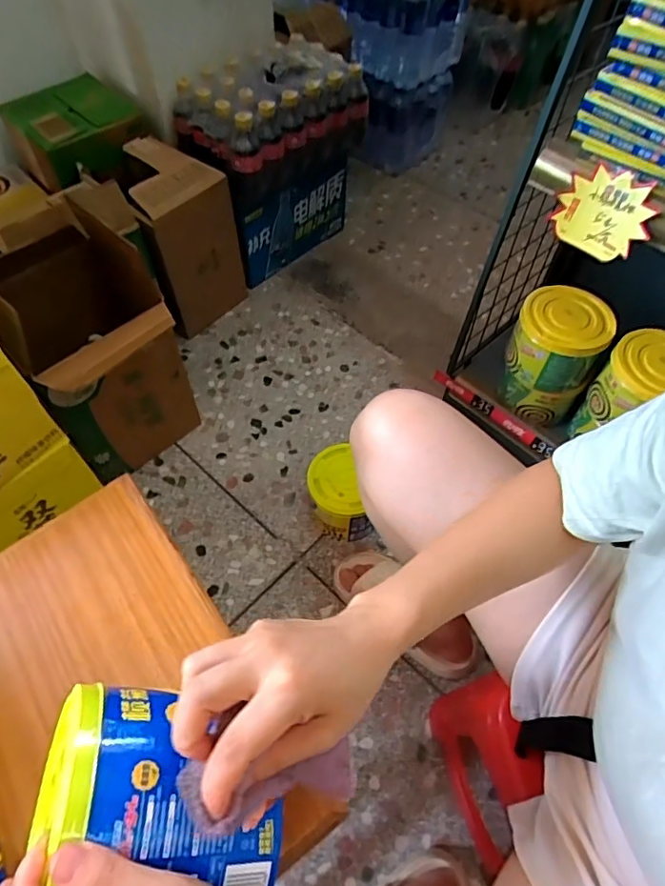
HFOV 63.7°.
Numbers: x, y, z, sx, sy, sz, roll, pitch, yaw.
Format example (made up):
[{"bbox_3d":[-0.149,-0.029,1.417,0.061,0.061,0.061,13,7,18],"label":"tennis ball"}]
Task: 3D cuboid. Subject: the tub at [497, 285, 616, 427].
[{"bbox_3d":[0.351,-0.136,0.878,0.128,0.192,0.127,0,57,0],"label":"tub"}]

